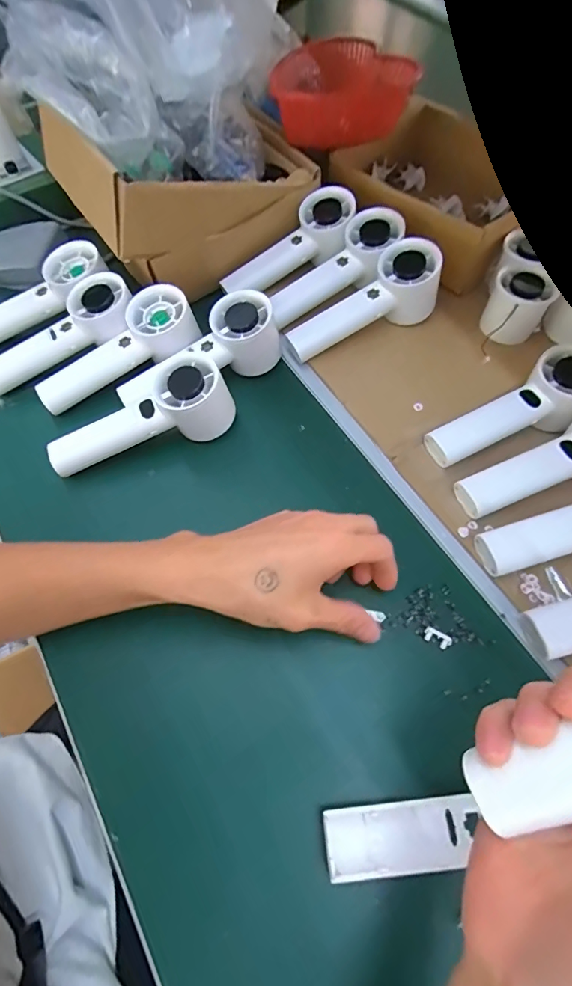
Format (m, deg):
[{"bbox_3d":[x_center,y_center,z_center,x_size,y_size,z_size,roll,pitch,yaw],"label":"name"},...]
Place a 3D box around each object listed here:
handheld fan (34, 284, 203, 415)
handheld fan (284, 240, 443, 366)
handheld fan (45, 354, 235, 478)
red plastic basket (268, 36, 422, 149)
[{"bbox_3d":[-0.156,-0.129,0.412,0.157,0.037,0.051,-32,66,4],"label":"handheld fan"},{"bbox_3d":[0.075,-0.178,0.435,0.156,0.053,0.055,-29,65,5],"label":"handheld fan"},{"bbox_3d":[-0.123,-0.059,0.386,0.158,0.052,0.059,-24,65,1],"label":"handheld fan"},{"bbox_3d":[0.057,-0.430,0.477,0.142,0.053,0.127,-3,63,-2],"label":"red plastic basket"}]

